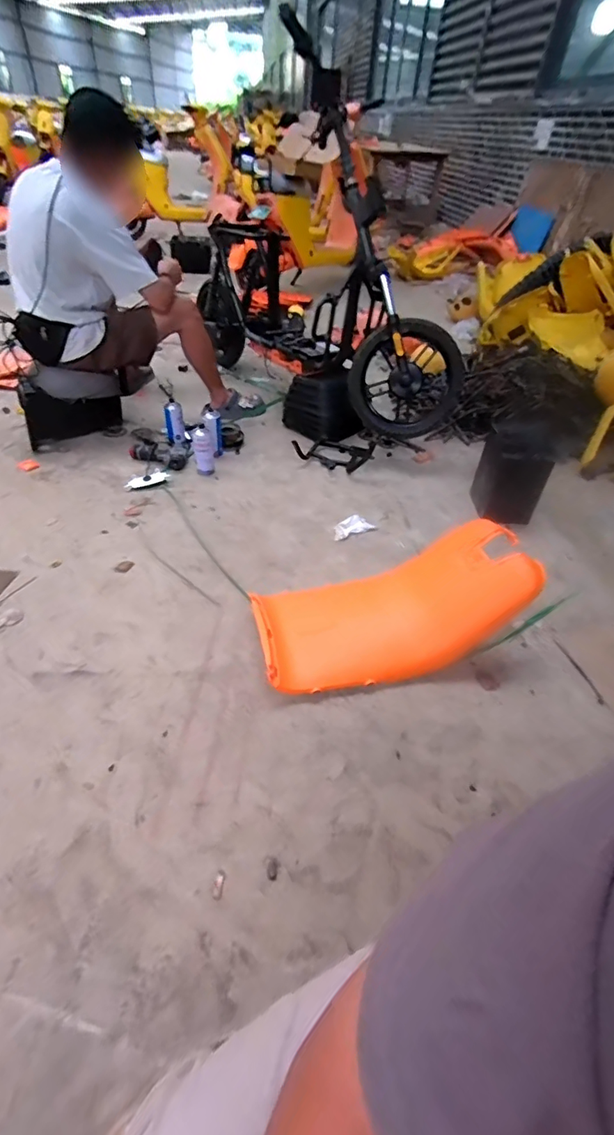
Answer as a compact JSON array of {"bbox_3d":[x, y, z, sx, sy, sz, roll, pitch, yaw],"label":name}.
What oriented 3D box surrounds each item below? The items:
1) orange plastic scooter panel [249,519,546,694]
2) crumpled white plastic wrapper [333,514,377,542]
[{"bbox_3d":[0.223,0.110,1.146,0.665,0.219,0.257,-18,44,-5],"label":"orange plastic scooter panel"},{"bbox_3d":[0.137,-0.122,1.518,0.146,0.016,0.085,-24,48,-30],"label":"crumpled white plastic wrapper"}]

